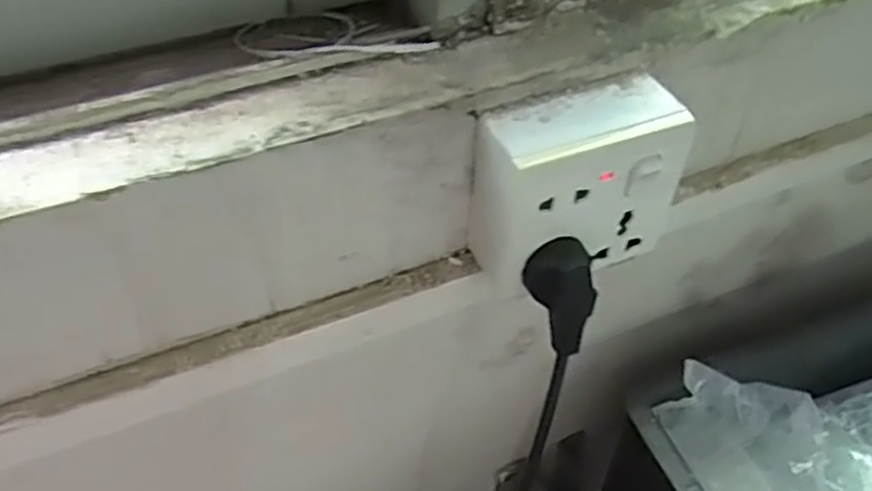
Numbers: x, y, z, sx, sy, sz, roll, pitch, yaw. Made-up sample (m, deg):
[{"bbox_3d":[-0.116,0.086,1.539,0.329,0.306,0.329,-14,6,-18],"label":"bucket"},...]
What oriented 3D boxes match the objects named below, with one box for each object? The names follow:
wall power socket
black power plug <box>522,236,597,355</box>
[{"bbox_3d":[0.063,-0.026,0.345,0.091,0.080,0.041,-15,48,-15],"label":"wall power socket"},{"bbox_3d":[0.058,0.024,0.344,0.027,0.050,0.028,-20,50,-19],"label":"black power plug"}]

